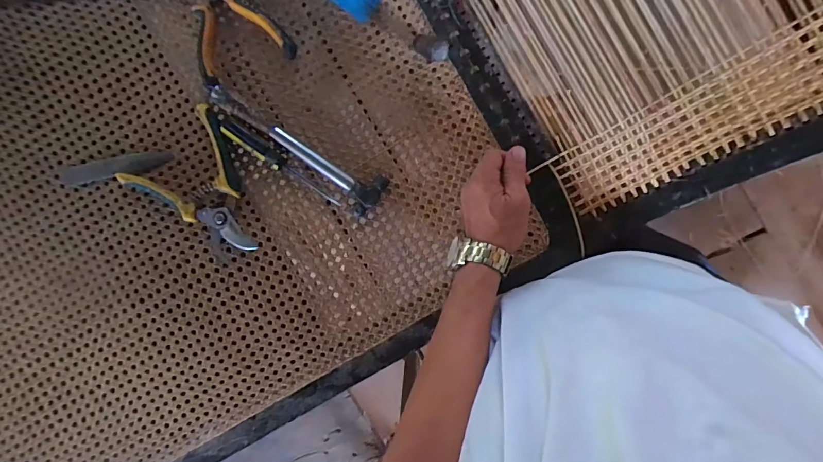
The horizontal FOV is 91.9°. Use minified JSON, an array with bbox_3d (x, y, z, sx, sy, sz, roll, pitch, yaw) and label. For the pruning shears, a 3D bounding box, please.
[{"bbox_3d":[-0.253,-0.063,0.495,0.179,0.019,0.134,39,90,0],"label":"pruning shears"}]

